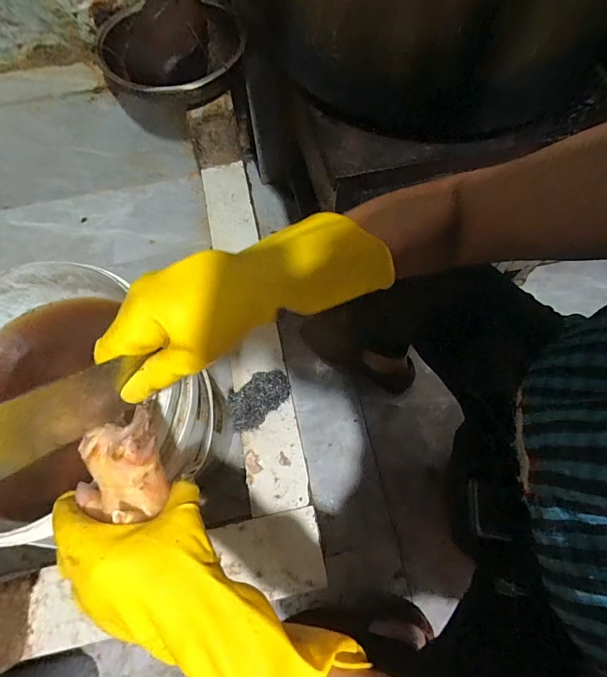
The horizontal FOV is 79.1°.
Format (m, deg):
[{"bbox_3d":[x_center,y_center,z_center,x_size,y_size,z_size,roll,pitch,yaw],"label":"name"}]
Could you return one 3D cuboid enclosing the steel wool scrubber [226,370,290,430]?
[{"bbox_3d":[-0.071,0.091,0.568,0.106,0.053,0.071,-37,73,-14],"label":"steel wool scrubber"}]

